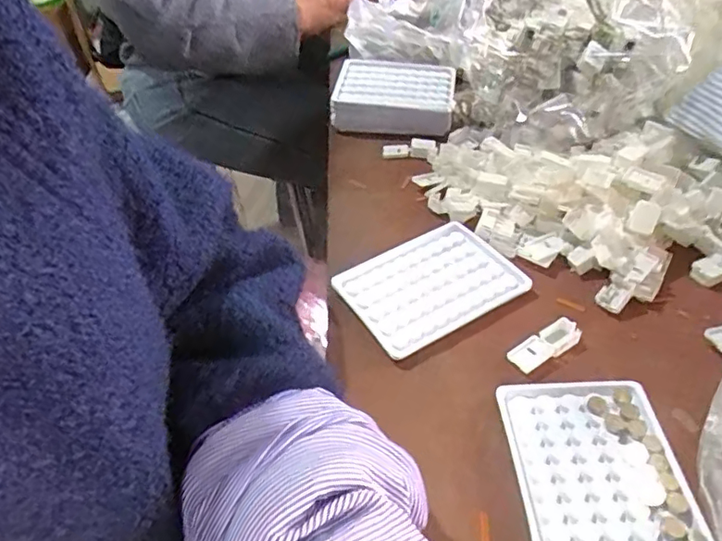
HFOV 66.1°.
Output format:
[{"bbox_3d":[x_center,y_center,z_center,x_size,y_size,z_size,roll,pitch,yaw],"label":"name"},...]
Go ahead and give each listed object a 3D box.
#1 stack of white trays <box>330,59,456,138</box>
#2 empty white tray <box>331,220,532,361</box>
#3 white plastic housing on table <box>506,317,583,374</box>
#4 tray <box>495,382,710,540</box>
[{"bbox_3d":[0.040,-0.202,0.646,0.135,0.039,0.104,5,44,10],"label":"stack of white trays"},{"bbox_3d":[0.055,0.010,0.444,0.130,0.008,0.100,-25,47,-21],"label":"empty white tray"},{"bbox_3d":[0.131,0.053,0.395,0.057,0.009,0.020,-28,48,-24],"label":"white plastic housing on table"},{"bbox_3d":[0.137,0.122,0.322,0.092,0.010,0.130,-3,43,1],"label":"tray"}]

